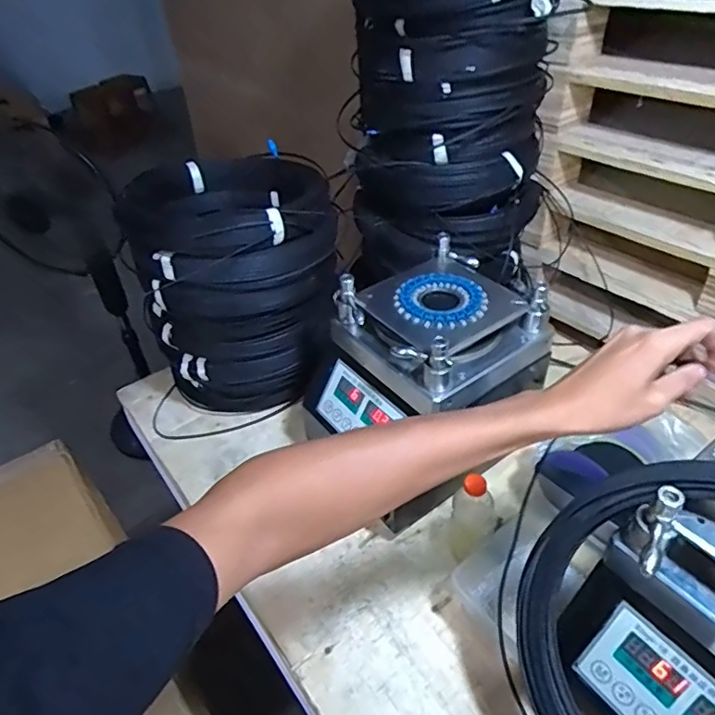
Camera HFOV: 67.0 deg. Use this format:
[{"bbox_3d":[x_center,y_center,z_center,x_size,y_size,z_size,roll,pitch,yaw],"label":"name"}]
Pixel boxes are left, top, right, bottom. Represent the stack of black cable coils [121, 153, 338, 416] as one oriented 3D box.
[{"bbox_3d":[-0.191,-0.126,0.918,0.298,0.331,0.336,-13,40,-9],"label":"stack of black cable coils"}]

